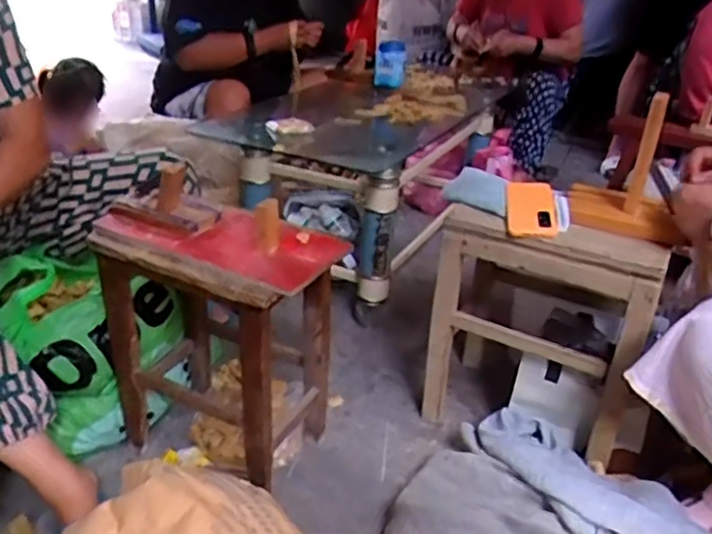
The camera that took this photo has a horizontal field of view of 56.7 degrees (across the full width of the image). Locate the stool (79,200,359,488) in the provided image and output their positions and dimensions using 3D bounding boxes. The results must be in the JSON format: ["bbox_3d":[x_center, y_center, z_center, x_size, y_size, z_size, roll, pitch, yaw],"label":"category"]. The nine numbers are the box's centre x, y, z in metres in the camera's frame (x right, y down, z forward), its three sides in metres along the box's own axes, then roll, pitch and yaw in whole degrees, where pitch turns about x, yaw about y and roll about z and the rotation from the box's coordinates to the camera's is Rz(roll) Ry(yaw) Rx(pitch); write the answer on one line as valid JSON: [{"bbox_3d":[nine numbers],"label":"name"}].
[{"bbox_3d":[-0.214,0.102,1.080,0.368,0.413,0.211,18,31,24],"label":"stool"}]

